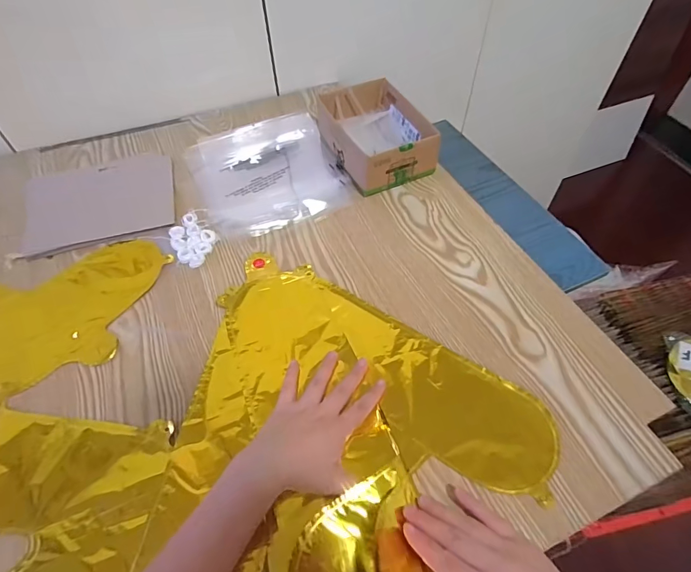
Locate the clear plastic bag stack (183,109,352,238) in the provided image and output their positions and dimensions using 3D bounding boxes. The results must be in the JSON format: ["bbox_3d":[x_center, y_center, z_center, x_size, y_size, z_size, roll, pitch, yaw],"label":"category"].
[{"bbox_3d":[-0.124,-0.188,0.646,0.215,0.007,0.264,-18,55,-12],"label":"clear plastic bag stack"}]

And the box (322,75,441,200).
[{"bbox_3d":[0.048,-0.231,0.633,0.122,0.074,0.180,-19,55,-13],"label":"box"}]

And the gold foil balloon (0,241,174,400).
[{"bbox_3d":[-0.438,0.012,0.507,0.376,0.016,0.217,10,54,8],"label":"gold foil balloon"}]

